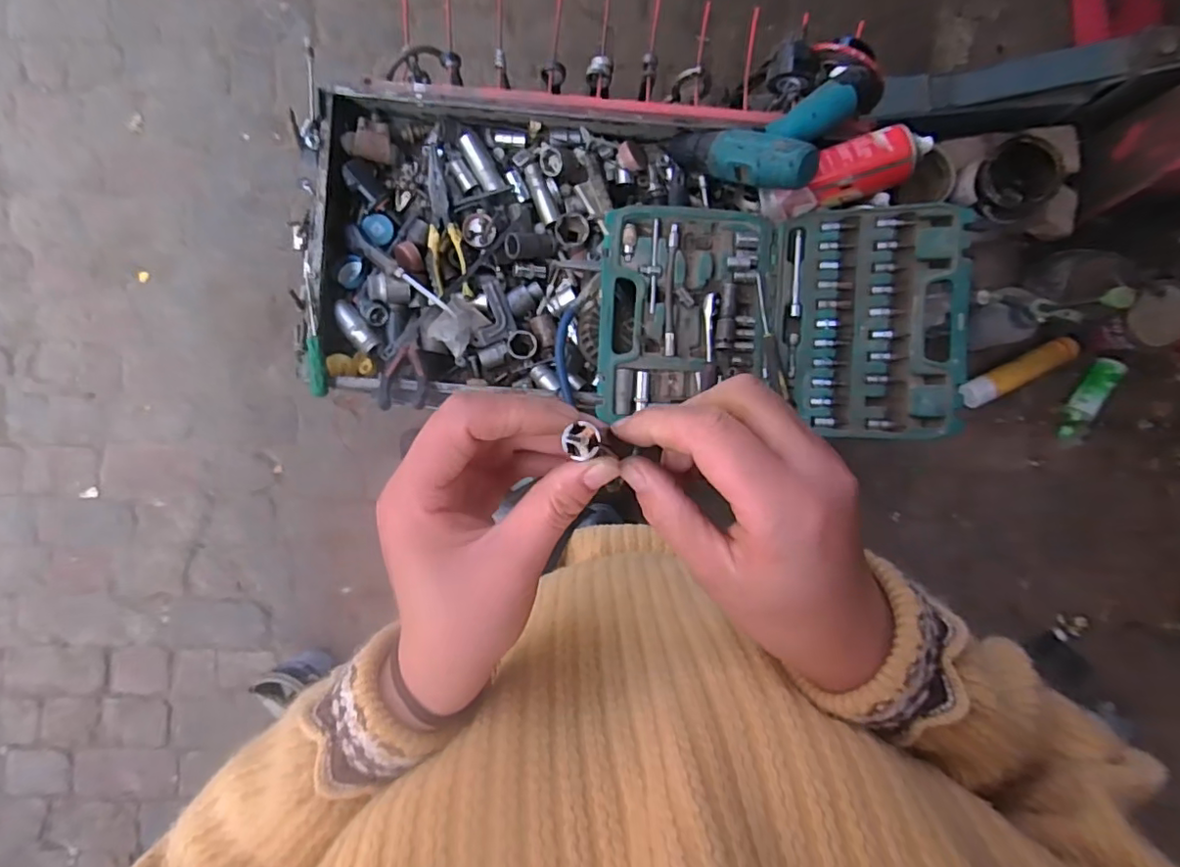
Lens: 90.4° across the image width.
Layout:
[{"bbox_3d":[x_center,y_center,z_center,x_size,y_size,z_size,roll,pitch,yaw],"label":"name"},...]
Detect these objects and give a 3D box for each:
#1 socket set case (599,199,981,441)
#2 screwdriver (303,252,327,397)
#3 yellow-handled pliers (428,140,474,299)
[{"bbox_3d":[0.202,-0.129,0.646,0.380,0.050,0.245,3,88,10],"label":"socket set case"},{"bbox_3d":[-0.315,-0.125,0.668,0.017,0.015,0.165,-6,89,-2],"label":"screwdriver"},{"bbox_3d":[-0.181,-0.254,0.703,0.045,0.021,0.182,-11,90,-2],"label":"yellow-handled pliers"}]

